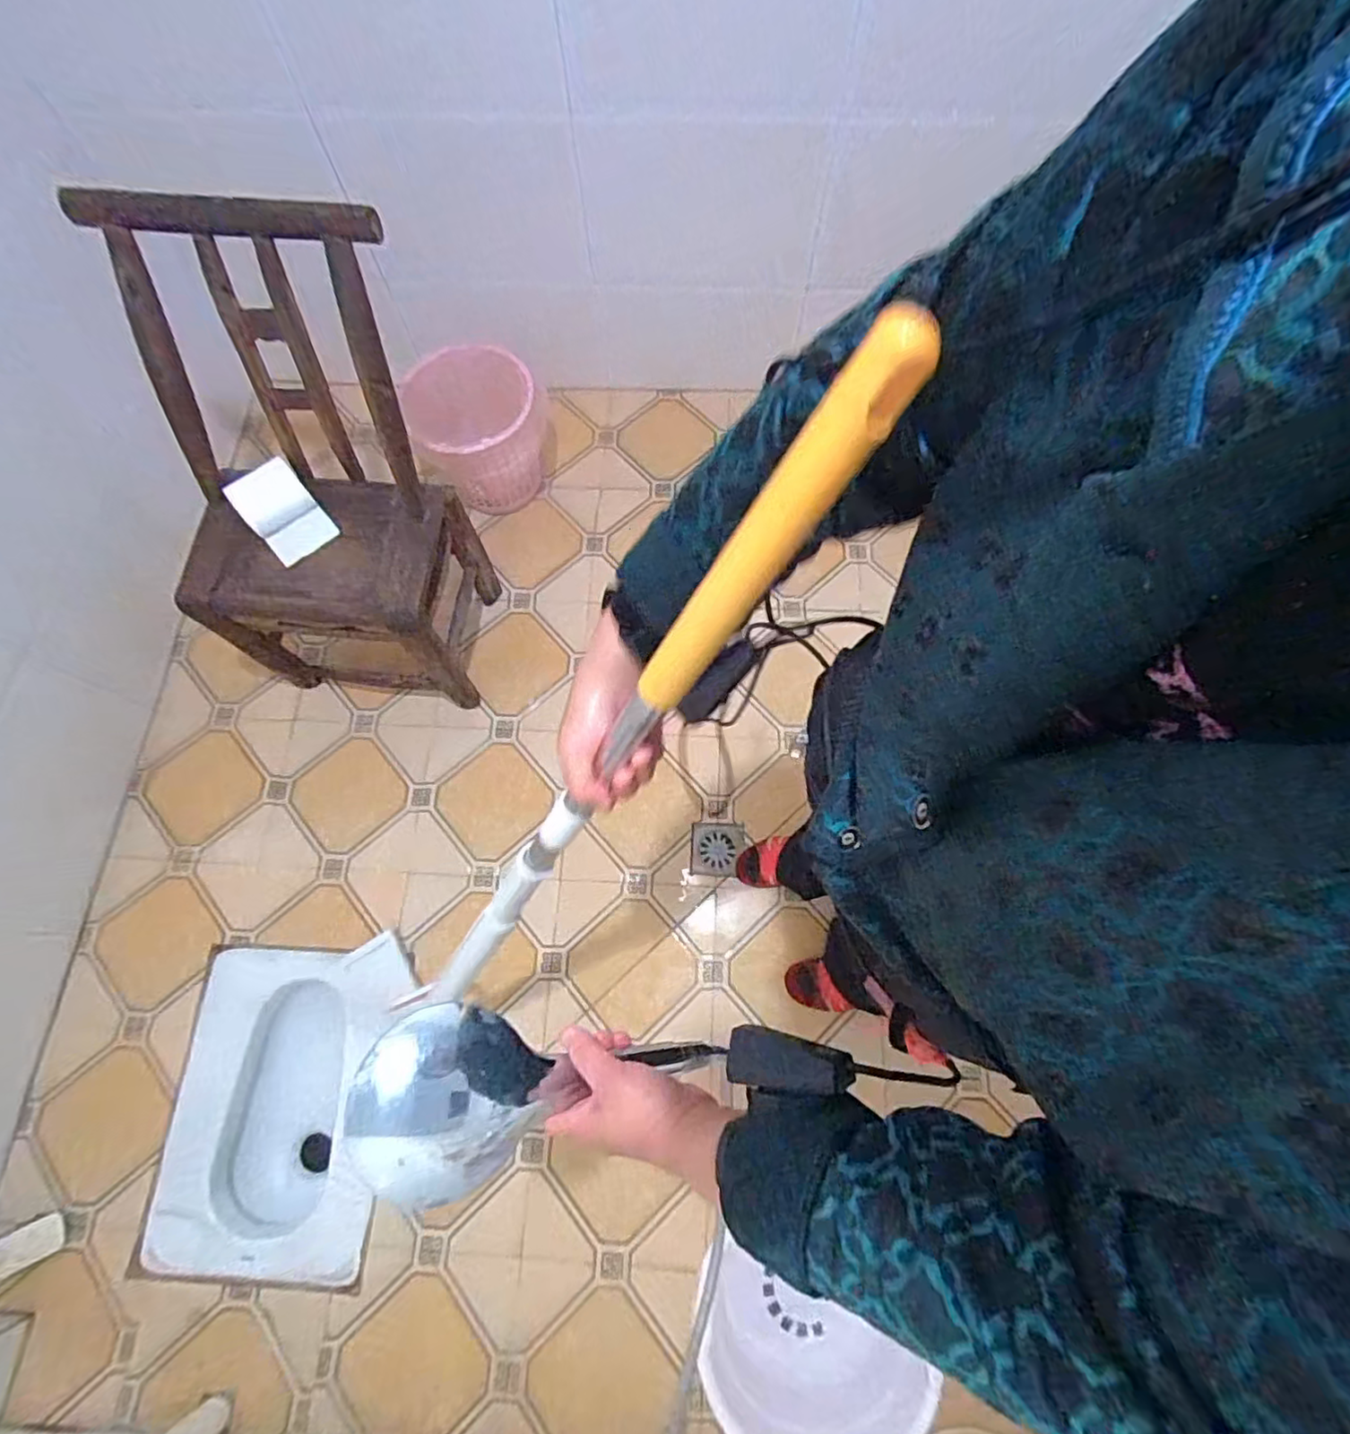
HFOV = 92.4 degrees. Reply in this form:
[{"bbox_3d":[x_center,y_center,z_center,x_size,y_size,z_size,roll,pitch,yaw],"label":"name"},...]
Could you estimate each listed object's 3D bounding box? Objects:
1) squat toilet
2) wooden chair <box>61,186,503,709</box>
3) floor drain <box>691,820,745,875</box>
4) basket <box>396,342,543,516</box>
[{"bbox_3d":[-0.685,0.692,1.206,0.384,0.182,0.506,2,71,2],"label":"squat toilet"},{"bbox_3d":[-0.598,-0.354,1.094,0.415,0.695,0.410,7,71,3],"label":"wooden chair"},{"bbox_3d":[0.081,0.250,1.238,0.101,0.007,0.099,0,71,1],"label":"floor drain"},{"bbox_3d":[-0.415,-0.617,1.404,0.277,0.242,0.304,0,71,1],"label":"basket"}]

